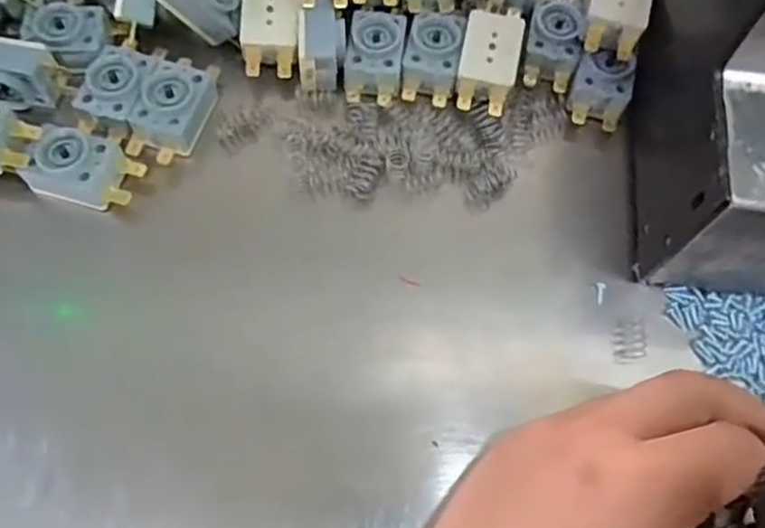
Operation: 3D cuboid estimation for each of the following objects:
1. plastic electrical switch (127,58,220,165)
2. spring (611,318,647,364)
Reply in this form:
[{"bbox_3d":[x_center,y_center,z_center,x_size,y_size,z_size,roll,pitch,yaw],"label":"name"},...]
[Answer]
[{"bbox_3d":[-0.096,-0.071,0.315,0.028,0.021,0.053,14,69,4],"label":"plastic electrical switch"},{"bbox_3d":[0.104,0.033,0.287,0.011,0.009,0.019,2,68,-1],"label":"spring"}]

